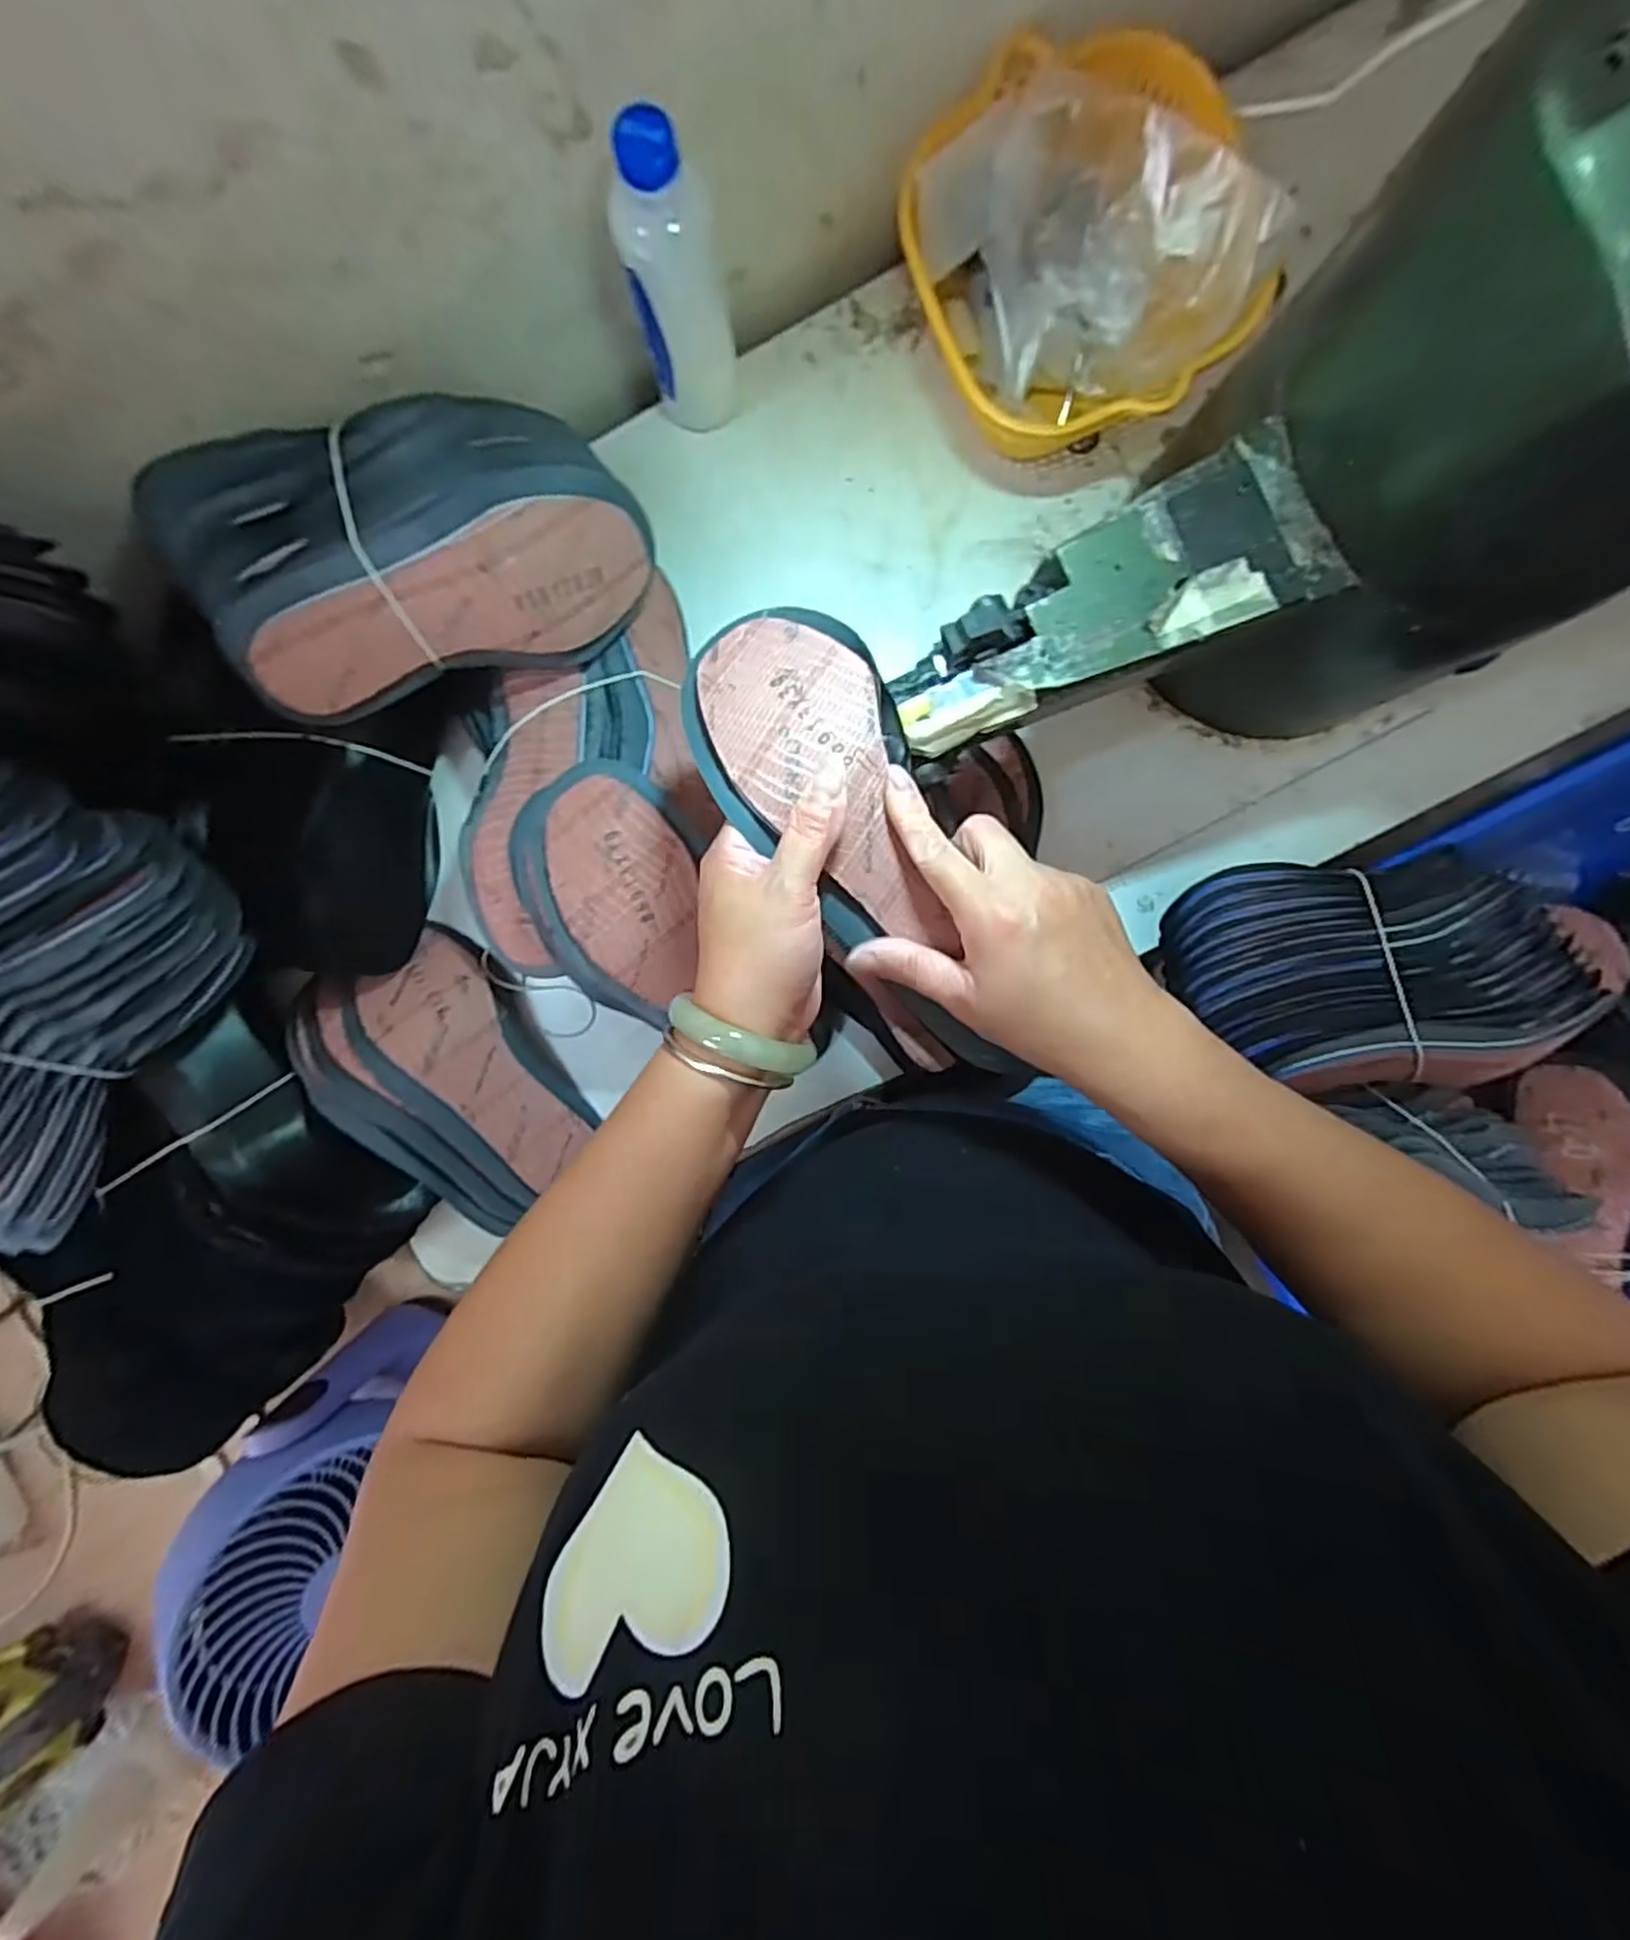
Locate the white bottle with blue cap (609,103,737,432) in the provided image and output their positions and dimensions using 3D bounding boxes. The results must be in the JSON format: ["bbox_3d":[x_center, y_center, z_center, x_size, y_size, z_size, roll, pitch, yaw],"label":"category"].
[{"bbox_3d":[-0.083,-0.409,0.439,0.056,0.161,0.067,-8,97,4],"label":"white bottle with blue cap"}]

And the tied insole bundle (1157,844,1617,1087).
[{"bbox_3d":[0.375,0.002,0.503,0.245,0.077,0.157,-5,76,6],"label":"tied insole bundle"}]

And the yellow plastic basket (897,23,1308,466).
[{"bbox_3d":[0.164,-0.443,0.467,0.193,0.089,0.208,0,98,3],"label":"yellow plastic basket"}]

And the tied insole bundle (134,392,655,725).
[{"bbox_3d":[-0.241,-0.251,0.426,0.265,0.075,0.164,-16,97,5],"label":"tied insole bundle"}]

